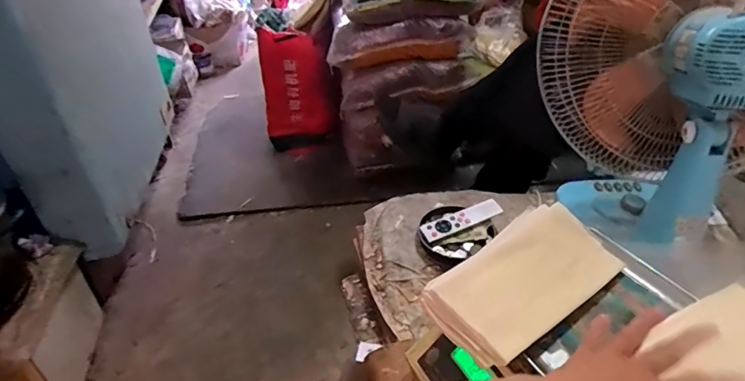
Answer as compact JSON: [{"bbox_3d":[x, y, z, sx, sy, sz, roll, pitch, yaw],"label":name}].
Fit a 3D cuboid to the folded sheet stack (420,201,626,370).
[{"bbox_3d":[0.189,0.104,0.585,0.263,0.038,0.133,-27,44,-30],"label":"folded sheet stack"}]

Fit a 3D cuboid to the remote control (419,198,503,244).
[{"bbox_3d":[0.158,0.052,0.843,0.144,0.011,0.042,-21,56,-8],"label":"remote control"}]

